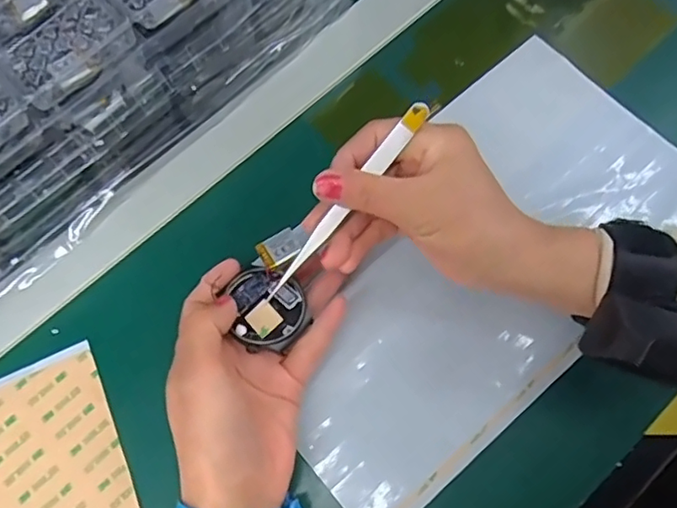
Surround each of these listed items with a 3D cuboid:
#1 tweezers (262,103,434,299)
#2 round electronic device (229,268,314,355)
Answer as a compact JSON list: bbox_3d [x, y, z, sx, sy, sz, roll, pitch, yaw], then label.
[{"bbox_3d":[0.003,-0.026,0.299,0.009,0.005,0.124,42,97,12],"label":"tweezers"},{"bbox_3d":[-0.037,0.029,0.315,0.040,0.014,0.044,0,73,1],"label":"round electronic device"}]

